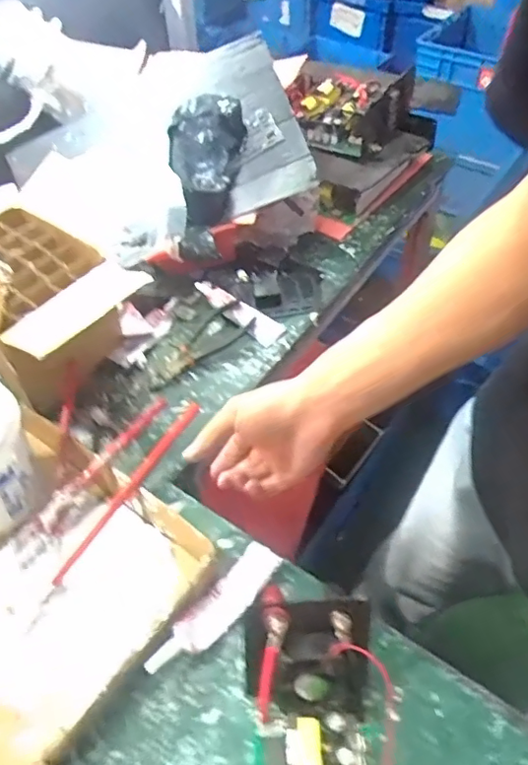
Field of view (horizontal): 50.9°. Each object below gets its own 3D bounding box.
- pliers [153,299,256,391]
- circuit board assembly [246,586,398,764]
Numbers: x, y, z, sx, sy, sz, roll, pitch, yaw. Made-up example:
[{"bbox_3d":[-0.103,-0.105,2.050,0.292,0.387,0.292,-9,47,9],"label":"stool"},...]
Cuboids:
[{"bbox_3d":[-0.084,-0.052,0.701,0.154,0.024,0.054,-33,57,-22],"label":"pliers"},{"bbox_3d":[0.042,0.249,0.404,0.113,0.085,0.167,-3,50,0],"label":"circuit board assembly"}]

